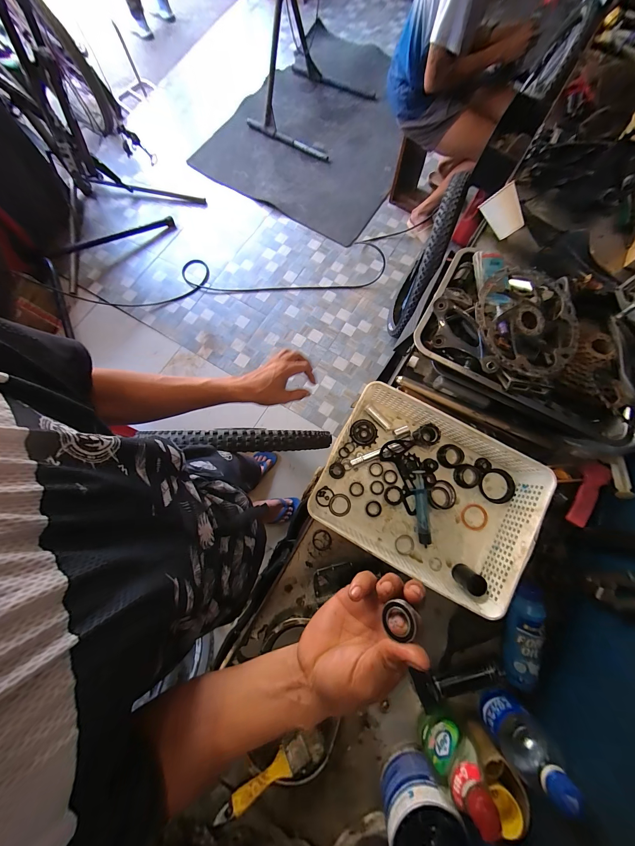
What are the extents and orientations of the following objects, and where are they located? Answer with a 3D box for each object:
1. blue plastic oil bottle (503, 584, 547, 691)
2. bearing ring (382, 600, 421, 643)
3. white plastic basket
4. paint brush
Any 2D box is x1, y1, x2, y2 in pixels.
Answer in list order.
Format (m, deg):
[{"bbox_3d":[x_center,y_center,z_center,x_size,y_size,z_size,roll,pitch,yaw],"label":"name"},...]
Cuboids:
[{"bbox_3d":[0.308,0.324,0.435,0.048,0.037,0.159,3,95,0],"label":"blue plastic oil bottle"},{"bbox_3d":[0.069,0.159,0.231,0.027,0.009,0.023,12,79,40],"label":"bearing ring"},{"bbox_3d":[0.176,0.121,0.484,0.327,0.091,0.250,28,77,6],"label":"white plastic basket"},{"bbox_3d":[-0.066,0.515,0.416,0.158,0.020,0.035,-19,76,-19],"label":"paint brush"}]

